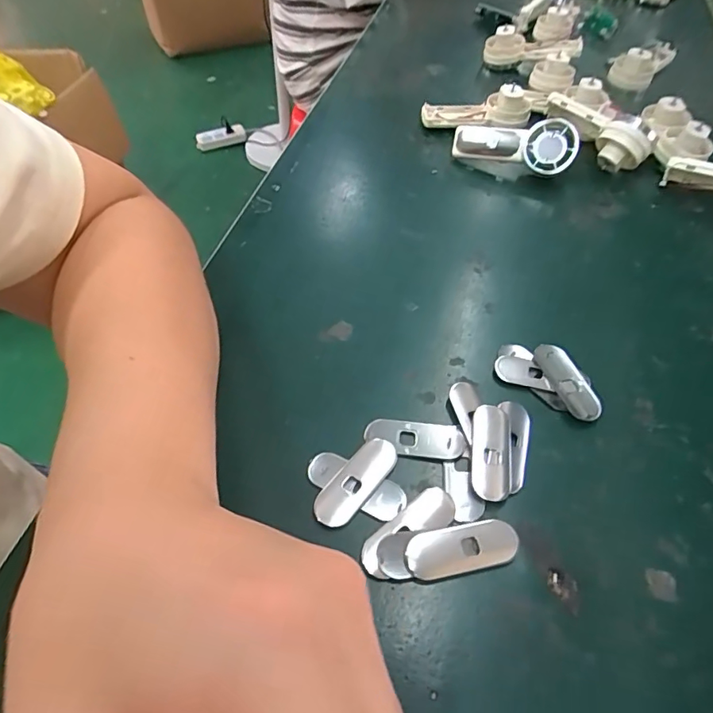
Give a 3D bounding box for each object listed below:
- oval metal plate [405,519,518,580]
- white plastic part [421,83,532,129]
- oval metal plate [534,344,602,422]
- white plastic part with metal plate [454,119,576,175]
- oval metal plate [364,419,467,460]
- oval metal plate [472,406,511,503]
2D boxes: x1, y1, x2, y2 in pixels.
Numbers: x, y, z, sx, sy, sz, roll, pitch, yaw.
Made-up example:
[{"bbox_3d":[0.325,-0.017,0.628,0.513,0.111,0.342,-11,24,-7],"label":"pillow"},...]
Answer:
[{"bbox_3d":[0.047,0.085,0.218,0.051,0.007,0.019,-9,53,-7],"label":"oval metal plate"},{"bbox_3d":[0.108,-0.219,0.434,0.097,0.031,0.028,-2,53,-2],"label":"white plastic part"},{"bbox_3d":[0.116,0.014,0.270,0.017,0.005,0.050,-16,54,-13],"label":"oval metal plate"},{"bbox_3d":[0.125,-0.168,0.393,0.093,0.044,0.021,22,56,16],"label":"white plastic part with metal plate"},{"bbox_3d":[0.030,0.042,0.251,0.050,0.004,0.017,8,53,6],"label":"oval metal plate"},{"bbox_3d":[0.068,0.048,0.245,0.019,0.007,0.049,7,53,5],"label":"oval metal plate"}]

